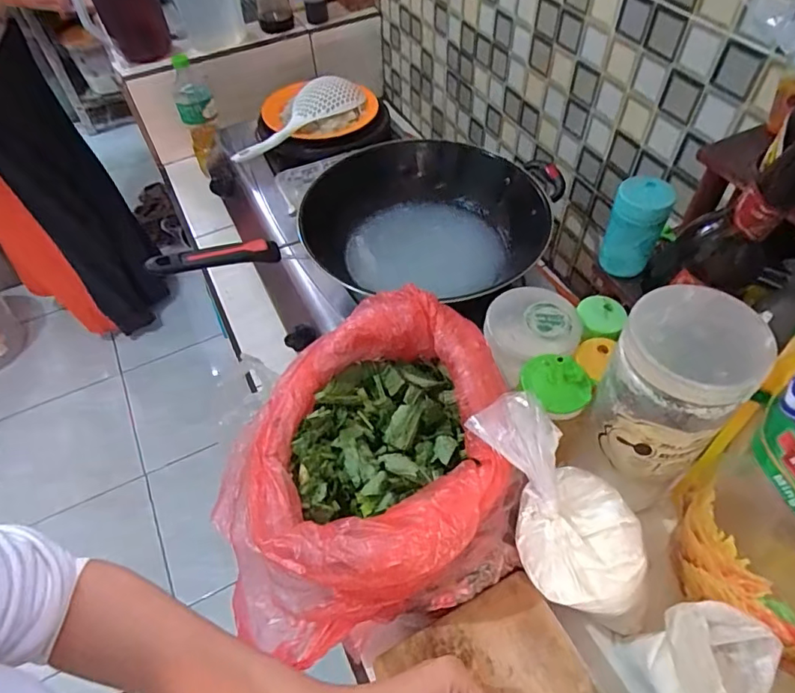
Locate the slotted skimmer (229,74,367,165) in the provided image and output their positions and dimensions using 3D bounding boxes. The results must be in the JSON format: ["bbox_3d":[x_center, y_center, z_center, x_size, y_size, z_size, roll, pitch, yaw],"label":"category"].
[{"bbox_3d":[-0.197,-0.413,0.936,0.120,0.033,0.304,33,61,25],"label":"slotted skimmer"}]

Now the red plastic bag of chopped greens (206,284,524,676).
[{"bbox_3d":[-0.033,0.081,0.431,0.229,0.117,0.259,-5,53,-2],"label":"red plastic bag of chopped greens"}]

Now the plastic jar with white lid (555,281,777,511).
[{"bbox_3d":[0.203,0.039,0.400,0.097,0.147,0.089,-35,59,-22],"label":"plastic jar with white lid"}]

